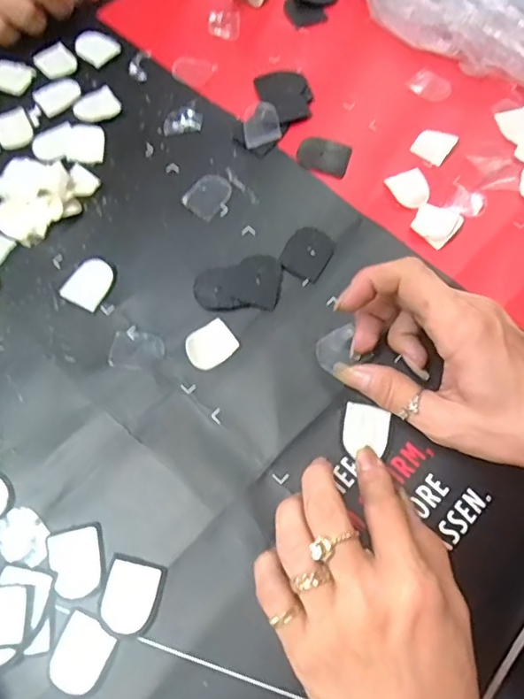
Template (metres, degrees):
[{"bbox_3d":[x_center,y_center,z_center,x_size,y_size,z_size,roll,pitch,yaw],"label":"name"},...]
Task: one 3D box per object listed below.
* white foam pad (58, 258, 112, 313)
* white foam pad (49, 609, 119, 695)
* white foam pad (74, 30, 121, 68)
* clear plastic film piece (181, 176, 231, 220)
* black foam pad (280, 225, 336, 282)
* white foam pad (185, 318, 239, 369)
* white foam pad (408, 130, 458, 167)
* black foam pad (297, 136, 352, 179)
[{"bbox_3d":[-0.103,-0.040,0.330,0.025,0.004,0.030,27,70,11],"label":"white foam pad"},{"bbox_3d":[-0.084,0.141,0.255,0.026,0.004,0.030,24,69,10],"label":"white foam pad"},{"bbox_3d":[-0.123,-0.225,0.410,0.031,0.004,0.027,38,72,15],"label":"white foam pad"},{"bbox_3d":[-0.034,-0.099,0.353,0.025,0.004,0.031,33,71,13],"label":"clear plastic film piece"},{"bbox_3d":[0.028,-0.060,0.338,0.027,0.004,0.034,29,70,11],"label":"black foam pad"},{"bbox_3d":[-0.029,-0.003,0.314,0.028,0.004,0.023,-36,72,-14],"label":"white foam pad"},{"bbox_3d":[0.116,-0.139,0.373,0.024,0.004,0.027,34,71,13],"label":"white foam pad"},{"bbox_3d":[0.041,-0.129,0.365,0.034,0.004,0.028,17,68,7],"label":"black foam pad"}]

